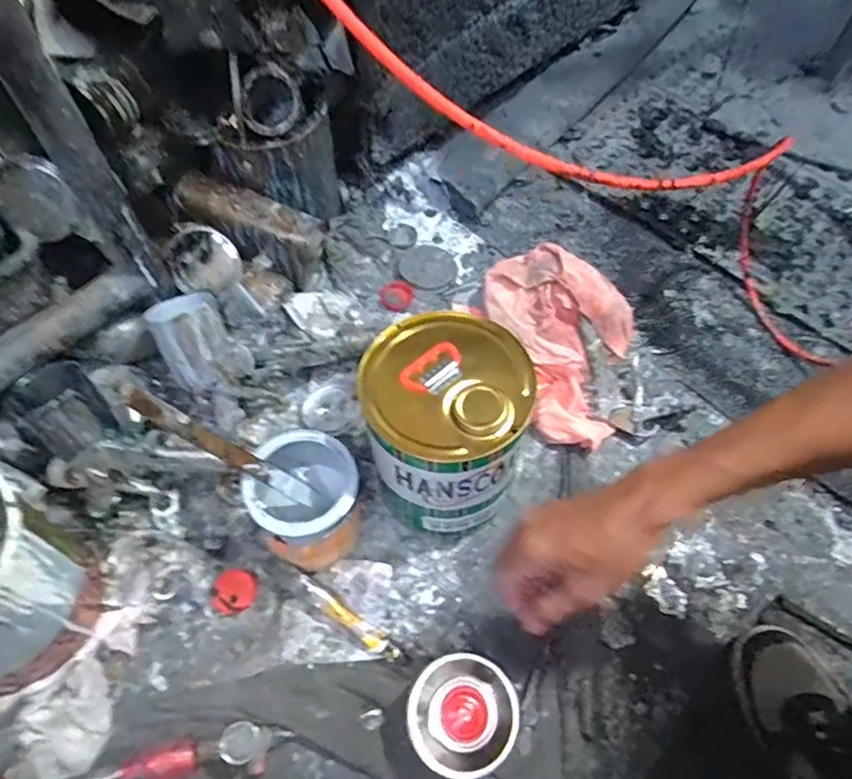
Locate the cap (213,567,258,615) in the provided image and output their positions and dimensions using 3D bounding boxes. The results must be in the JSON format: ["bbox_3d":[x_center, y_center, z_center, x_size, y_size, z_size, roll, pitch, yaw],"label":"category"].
[{"bbox_3d":[-0.209,0.220,0.641,0.045,0.013,0.048,1,62,-1],"label":"cap"}]

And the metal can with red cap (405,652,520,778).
[{"bbox_3d":[0.035,0.308,0.555,0.100,0.074,0.097,1,62,-1],"label":"metal can with red cap"}]

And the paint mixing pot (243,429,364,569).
[{"bbox_3d":[-0.123,0.121,0.628,0.105,0.136,0.108,1,62,-1],"label":"paint mixing pot"}]

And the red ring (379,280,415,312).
[{"bbox_3d":[-0.043,-0.135,0.837,0.049,0.005,0.047,1,62,-1],"label":"red ring"}]

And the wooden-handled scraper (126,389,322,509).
[{"bbox_3d":[-0.180,0.064,0.555,0.013,0.230,0.021,-6,56,34],"label":"wooden-handled scraper"}]

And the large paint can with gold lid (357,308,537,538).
[{"bbox_3d":[0.019,0.044,0.622,0.151,0.204,0.169,-12,62,-8],"label":"large paint can with gold lid"}]

